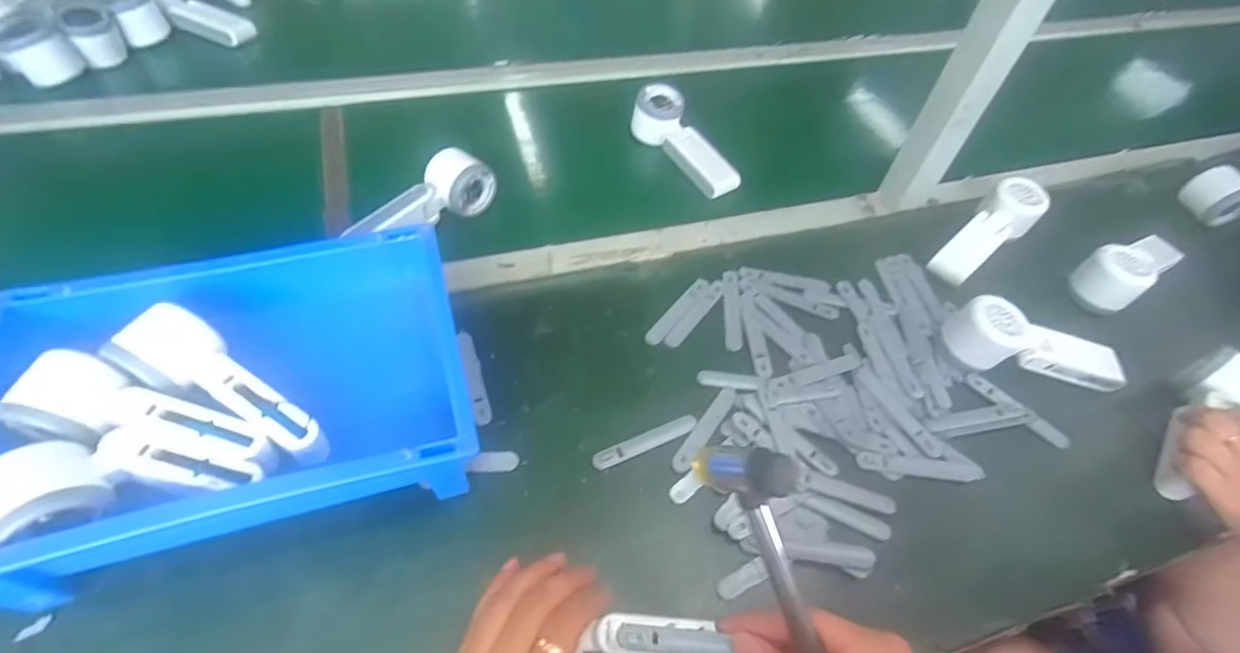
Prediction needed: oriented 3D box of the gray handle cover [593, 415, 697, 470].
[{"bbox_3d":[0.022,0.094,0.478,0.094,0.004,0.016,-20,56,-18],"label":"gray handle cover"}]

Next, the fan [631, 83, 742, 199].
[{"bbox_3d":[0.080,-0.220,0.703,0.055,0.042,0.169,-30,73,-24],"label":"fan"}]

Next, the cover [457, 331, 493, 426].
[{"bbox_3d":[-0.125,0.043,0.495,0.015,0.006,0.093,-14,54,-14],"label":"cover"}]

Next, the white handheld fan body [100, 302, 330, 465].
[{"bbox_3d":[-0.274,0.041,0.405,0.157,0.035,0.056,33,56,4],"label":"white handheld fan body"}]

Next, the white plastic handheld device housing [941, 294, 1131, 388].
[{"bbox_3d":[0.387,0.018,0.526,0.165,0.049,0.054,16,53,9],"label":"white plastic handheld device housing"}]

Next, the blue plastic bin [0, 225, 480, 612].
[{"bbox_3d":[-0.269,0.051,0.426,0.302,0.098,0.215,-13,54,-14],"label":"blue plastic bin"}]

